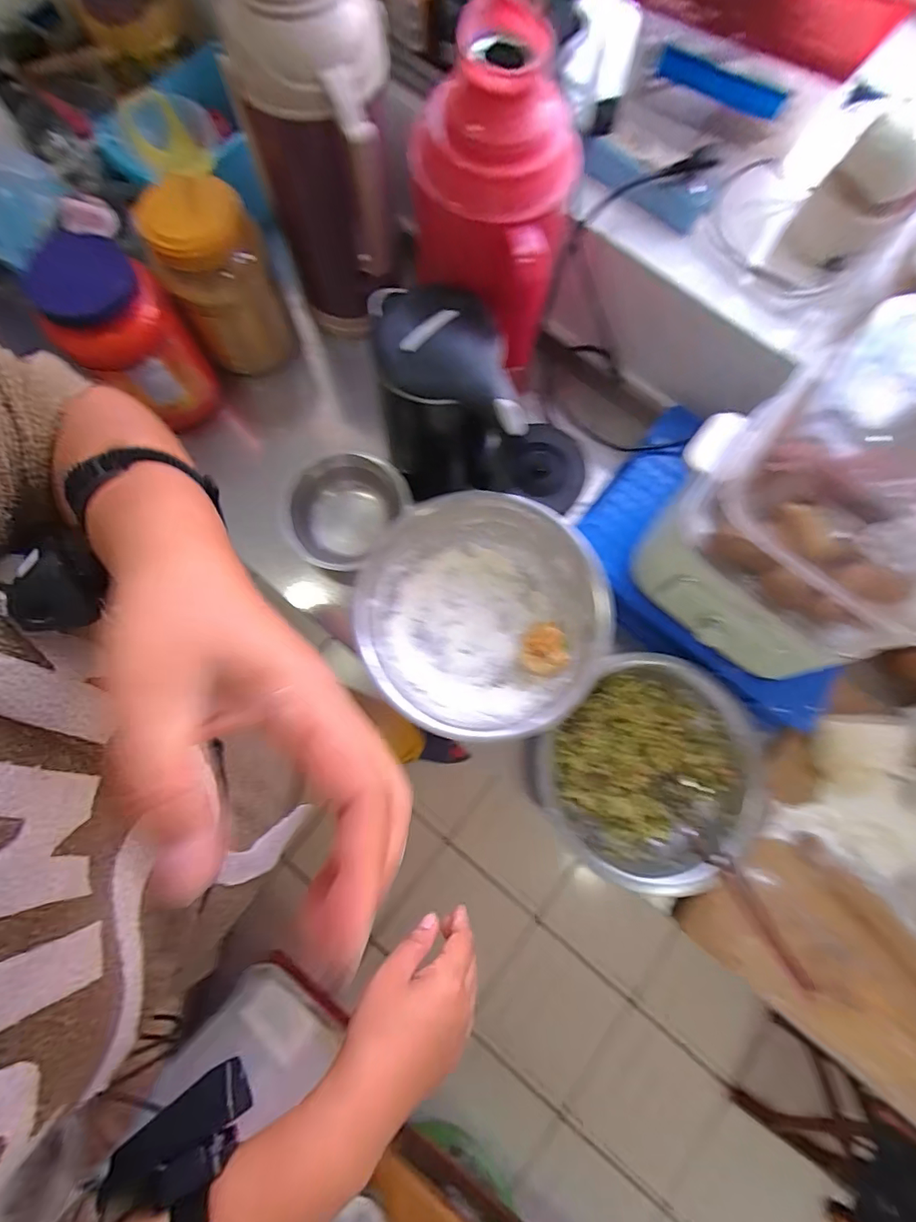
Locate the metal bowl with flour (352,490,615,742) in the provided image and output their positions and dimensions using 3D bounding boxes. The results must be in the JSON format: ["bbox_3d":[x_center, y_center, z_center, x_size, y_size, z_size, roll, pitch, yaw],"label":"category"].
[{"bbox_3d":[0.030,0.008,0.623,0.279,0.110,0.283,0,78,-1],"label":"metal bowl with flour"}]

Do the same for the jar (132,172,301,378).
[{"bbox_3d":[-0.321,-0.456,0.677,0.128,0.215,0.138,0,78,-1],"label":"jar"}]

